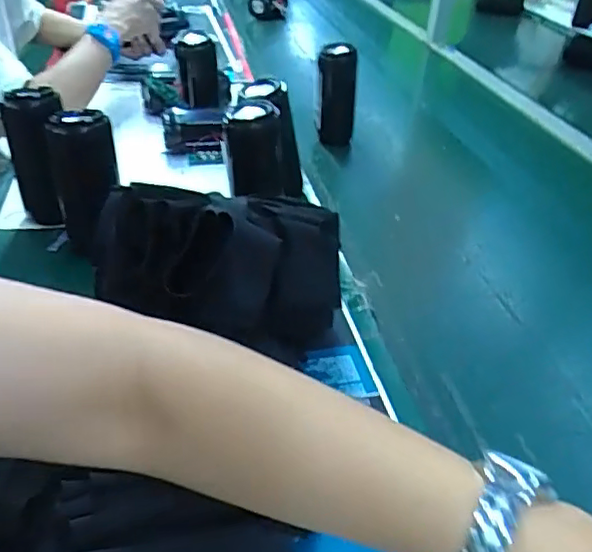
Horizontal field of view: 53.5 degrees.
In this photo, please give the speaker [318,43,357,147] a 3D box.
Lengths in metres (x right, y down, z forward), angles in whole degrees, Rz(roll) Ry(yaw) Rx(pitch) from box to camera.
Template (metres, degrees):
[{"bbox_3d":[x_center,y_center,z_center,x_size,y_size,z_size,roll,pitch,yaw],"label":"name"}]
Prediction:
[{"bbox_3d":[0.064,-0.282,0.922,0.066,0.143,0.054,5,36,3],"label":"speaker"}]

